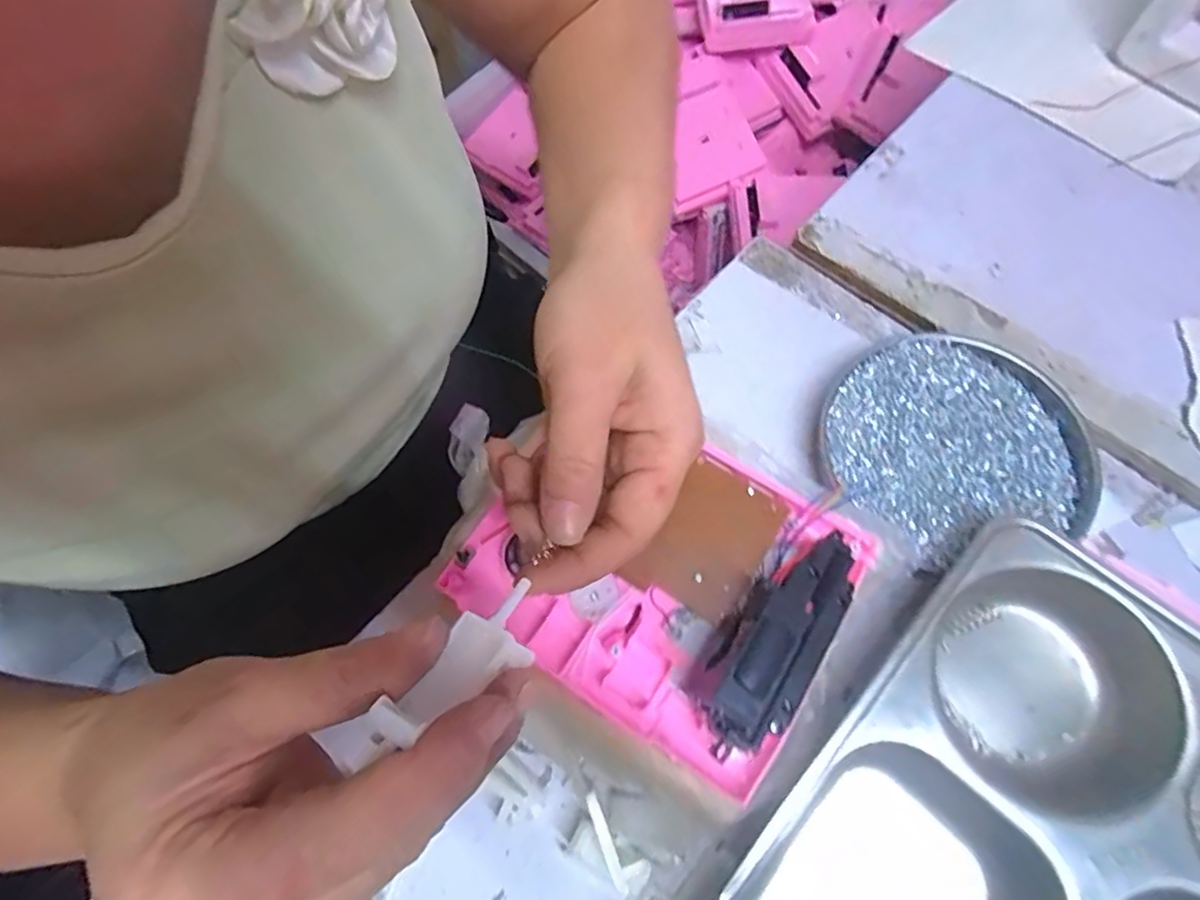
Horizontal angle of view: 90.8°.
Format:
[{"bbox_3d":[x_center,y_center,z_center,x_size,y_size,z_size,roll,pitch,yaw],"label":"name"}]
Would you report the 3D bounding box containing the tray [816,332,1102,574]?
[{"bbox_3d":[0.189,-0.005,0.320,0.134,0.018,0.119,-13,68,-2],"label":"tray"}]

